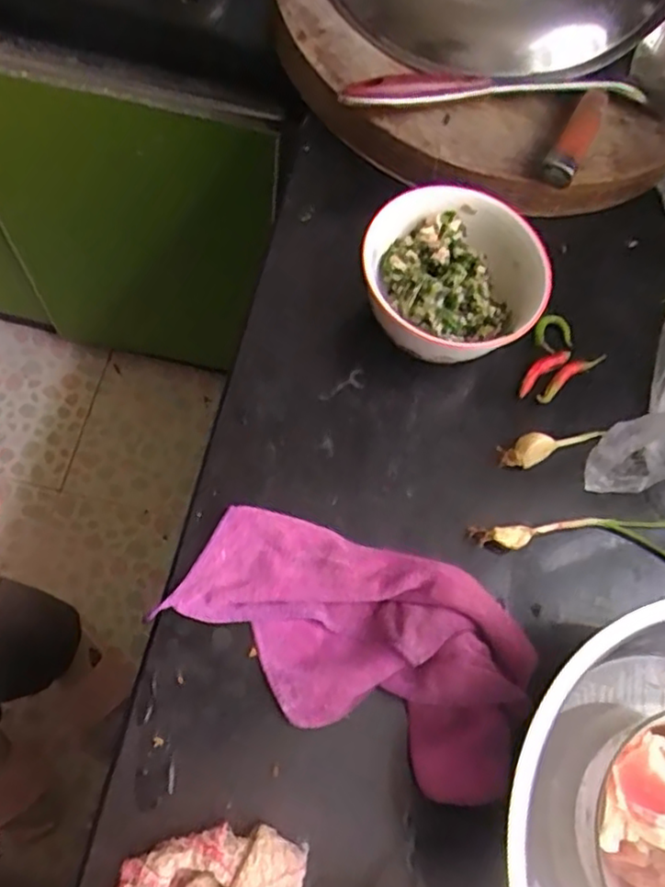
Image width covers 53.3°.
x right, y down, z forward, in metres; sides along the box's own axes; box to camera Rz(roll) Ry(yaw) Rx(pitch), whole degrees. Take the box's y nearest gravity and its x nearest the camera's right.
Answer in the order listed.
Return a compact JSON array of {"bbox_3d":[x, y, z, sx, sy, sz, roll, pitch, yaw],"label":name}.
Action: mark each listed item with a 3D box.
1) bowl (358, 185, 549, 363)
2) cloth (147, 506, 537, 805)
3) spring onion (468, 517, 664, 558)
[{"bbox_3d":[0.088,-0.117,0.489,0.127,0.075,0.132,0,72,1],"label":"bowl"},{"bbox_3d":[0.013,0.119,0.416,0.222,0.042,0.121,25,74,9],"label":"cloth"},{"bbox_3d":[0.198,0.077,0.474,0.203,0.017,0.046,4,71,-12],"label":"spring onion"}]

